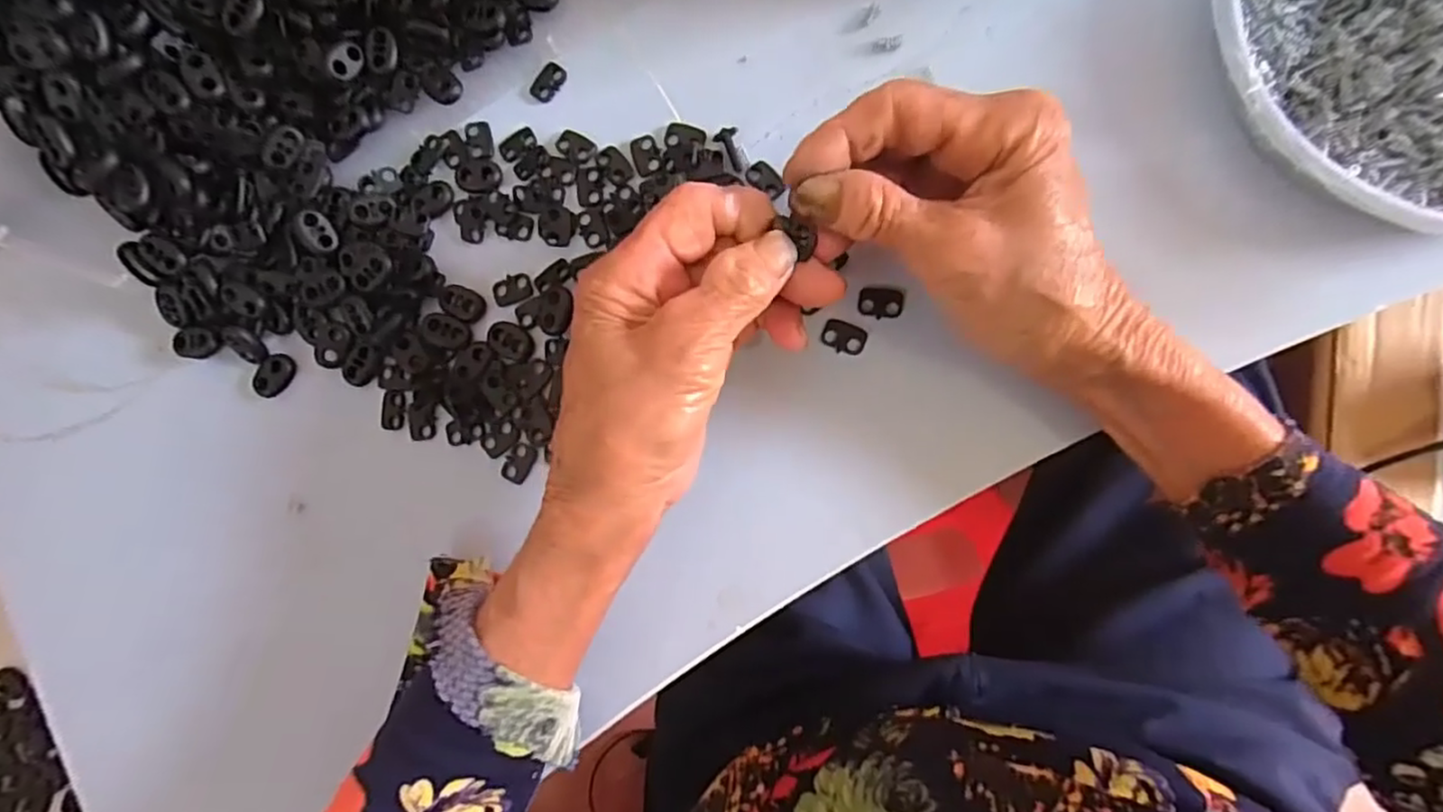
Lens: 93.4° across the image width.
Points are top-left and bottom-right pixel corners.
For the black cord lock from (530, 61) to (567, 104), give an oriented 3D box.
[{"bbox_3d":[-0.080,-0.150,0.315,0.012,0.004,0.018,38,93,9],"label":"black cord lock"}]

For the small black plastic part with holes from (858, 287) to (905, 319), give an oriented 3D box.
[{"bbox_3d":[0.067,-0.044,0.285,0.019,0.004,0.012,7,88,9],"label":"small black plastic part with holes"}]

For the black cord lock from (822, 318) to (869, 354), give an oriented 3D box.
[{"bbox_3d":[0.052,-0.029,0.287,0.018,0.004,0.012,19,90,9],"label":"black cord lock"}]

